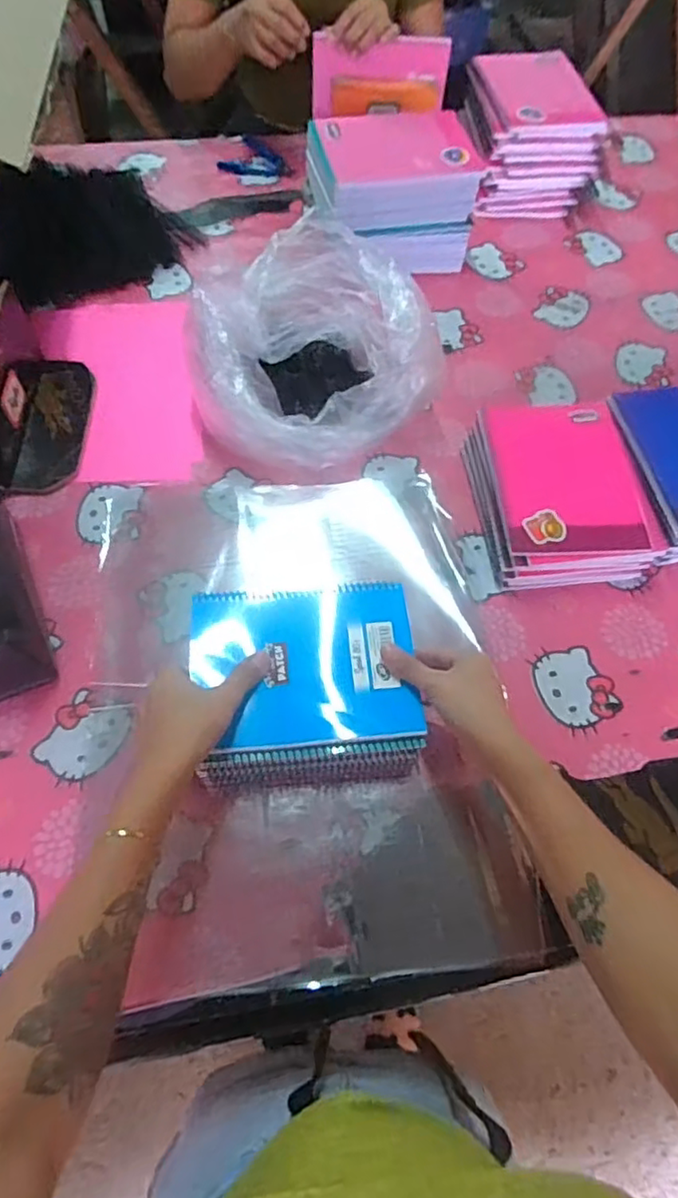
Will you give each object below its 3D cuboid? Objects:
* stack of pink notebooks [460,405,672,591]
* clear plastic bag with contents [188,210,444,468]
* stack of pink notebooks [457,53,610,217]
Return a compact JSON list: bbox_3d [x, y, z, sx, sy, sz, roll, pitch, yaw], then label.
[{"bbox_3d":[0.237,-0.119,0.690,0.168,0.057,0.211,-7,63,-6],"label":"stack of pink notebooks"},{"bbox_3d":[-0.030,-0.275,0.718,0.253,0.123,0.235,-37,70,-19],"label":"clear plastic bag with contents"},{"bbox_3d":[0.286,-0.720,0.971,0.186,0.106,0.255,-4,63,-5],"label":"stack of pink notebooks"}]

